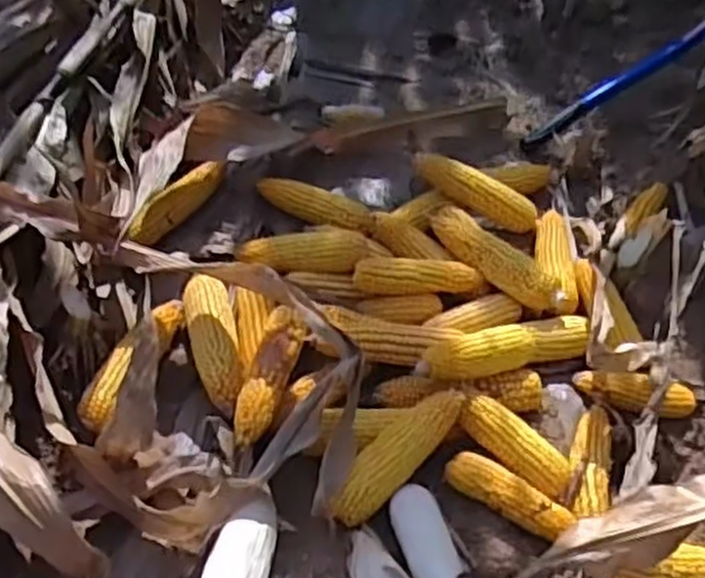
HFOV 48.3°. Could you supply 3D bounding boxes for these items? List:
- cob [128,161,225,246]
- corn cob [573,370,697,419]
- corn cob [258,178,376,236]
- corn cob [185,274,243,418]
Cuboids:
[{"bbox_3d":[-0.249,-0.124,1.128,0.040,0.041,0.188,27,51,18],"label":"cob"},{"bbox_3d":[0.352,0.129,0.976,0.144,0.037,0.037,12,48,5],"label":"corn cob"},{"bbox_3d":[-0.053,-0.118,1.124,0.193,0.046,0.053,26,51,17],"label":"corn cob"},{"bbox_3d":[-0.165,0.070,0.952,0.058,0.056,0.215,-10,50,-14],"label":"corn cob"}]

